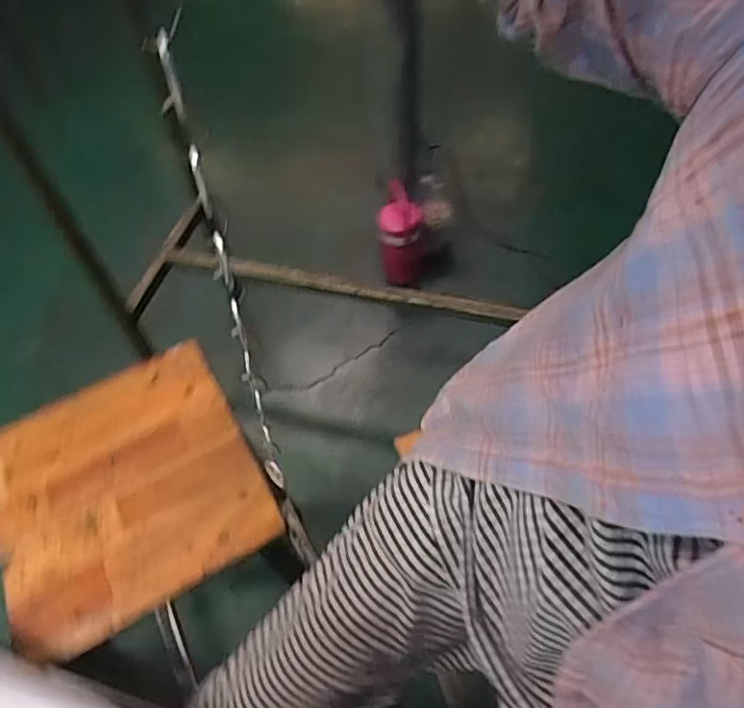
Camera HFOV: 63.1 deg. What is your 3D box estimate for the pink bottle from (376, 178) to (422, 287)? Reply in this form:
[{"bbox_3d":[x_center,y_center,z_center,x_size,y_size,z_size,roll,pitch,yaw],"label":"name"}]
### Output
[{"bbox_3d":[0.080,-0.314,1.593,0.112,0.266,0.126,14,57,14],"label":"pink bottle"}]

